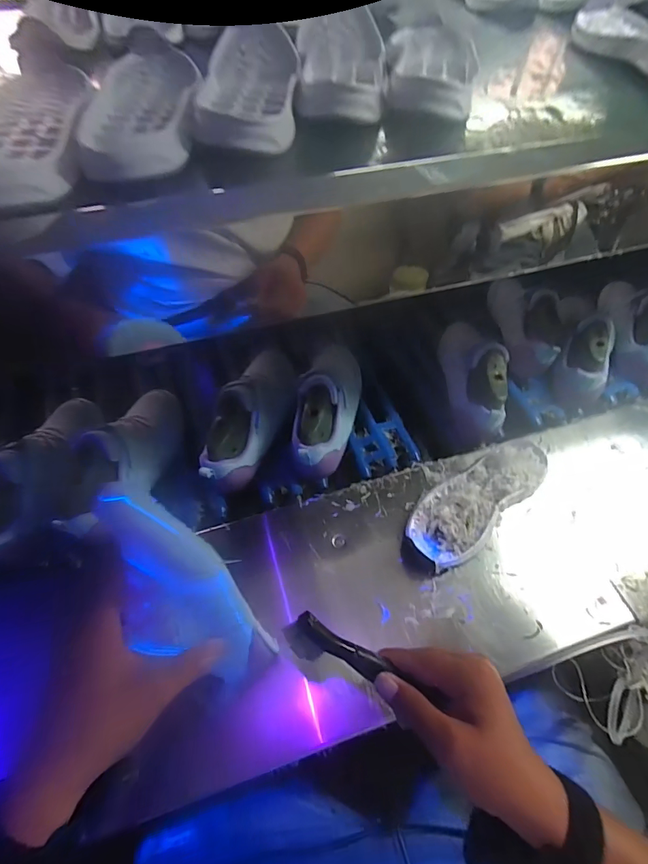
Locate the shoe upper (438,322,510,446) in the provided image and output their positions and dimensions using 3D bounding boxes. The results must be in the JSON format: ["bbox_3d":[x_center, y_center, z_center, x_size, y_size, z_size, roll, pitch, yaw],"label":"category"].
[{"bbox_3d":[0.220,-0.082,0.618,0.072,0.106,0.225,-5,58,1],"label":"shoe upper"}]

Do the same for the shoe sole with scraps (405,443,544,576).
[{"bbox_3d":[0.184,0.077,0.497,0.210,0.038,0.083,-35,61,-19],"label":"shoe sole with scraps"}]

